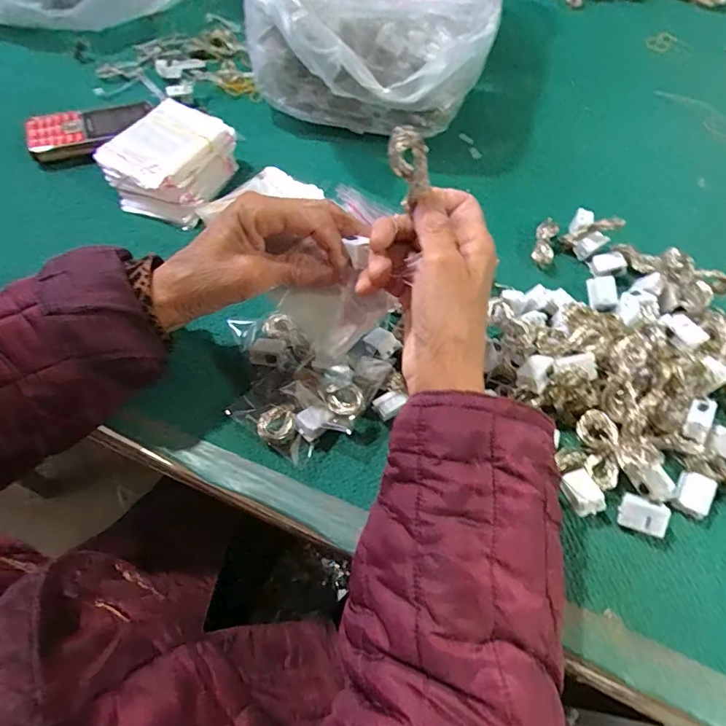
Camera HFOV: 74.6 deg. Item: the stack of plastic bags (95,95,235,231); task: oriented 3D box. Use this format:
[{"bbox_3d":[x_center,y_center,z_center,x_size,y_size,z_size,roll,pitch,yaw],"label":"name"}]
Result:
[{"bbox_3d":[-0.183,-0.192,0.453,0.098,0.052,0.109,20,60,9],"label":"stack of plastic bags"}]

